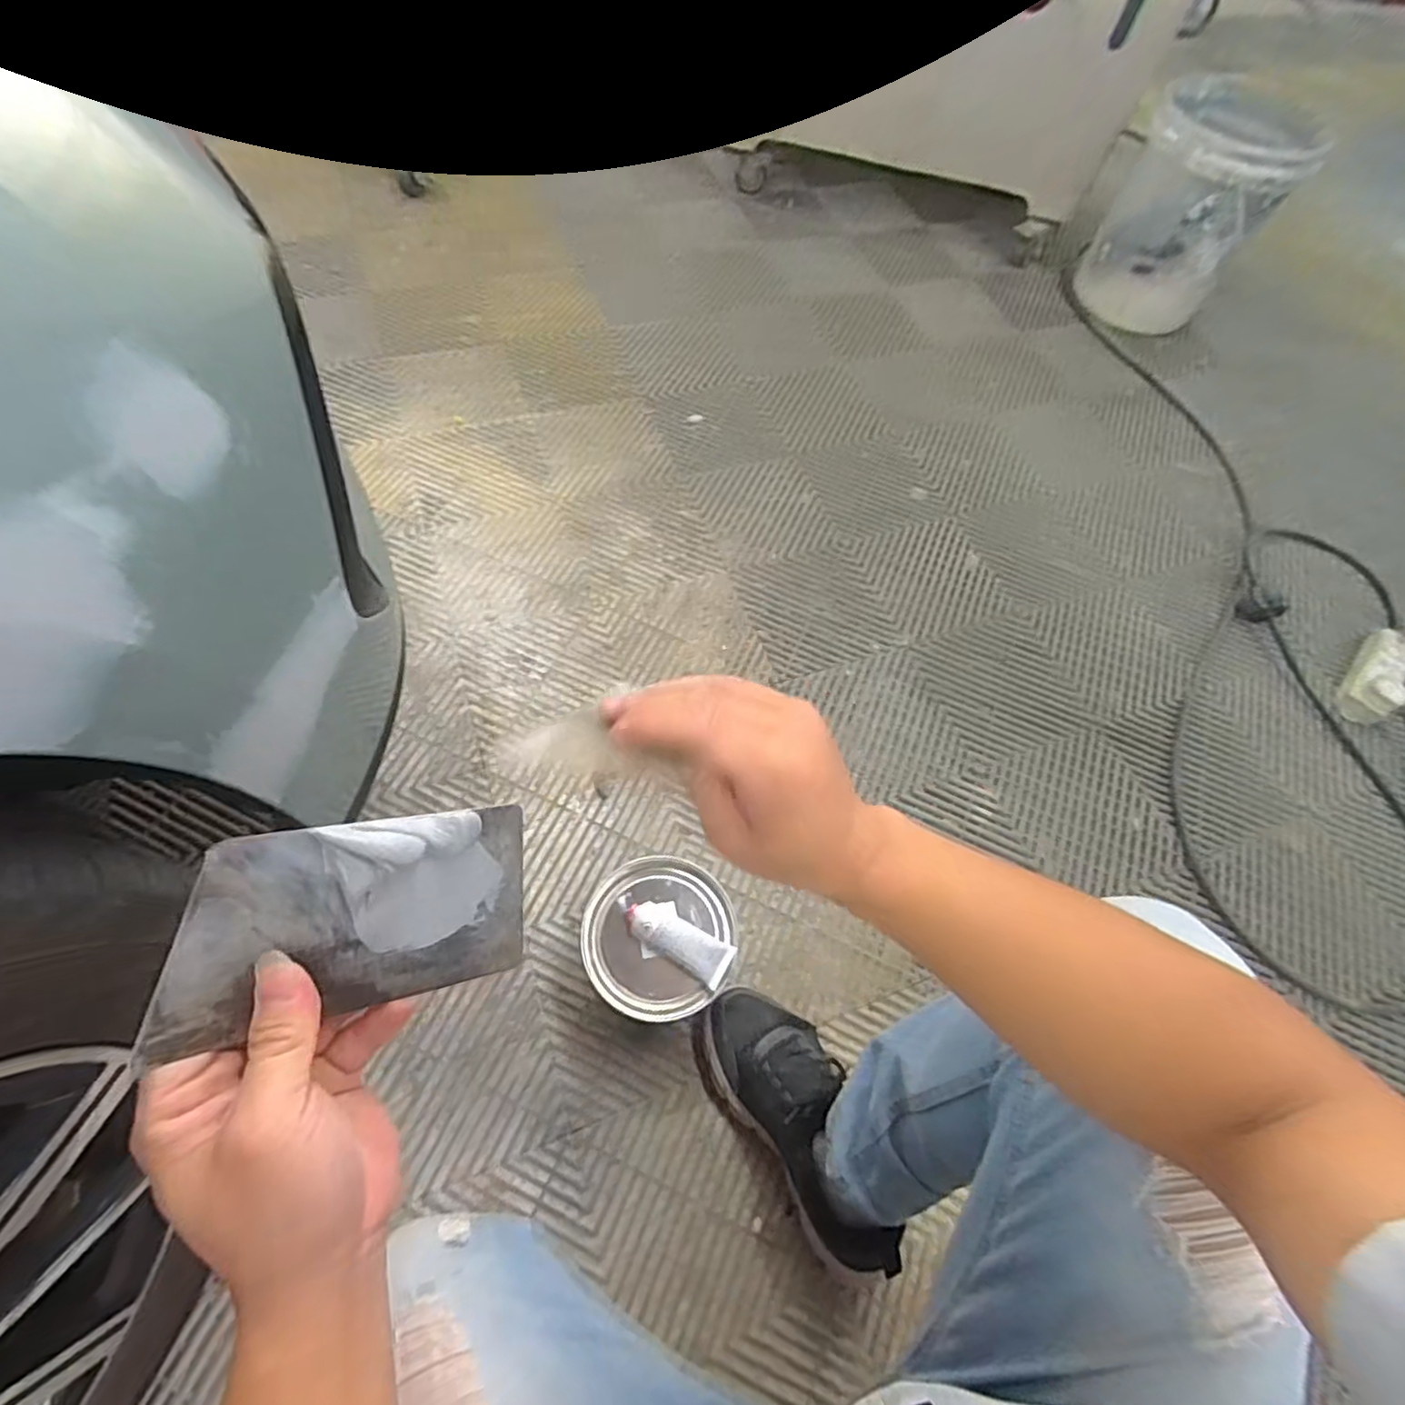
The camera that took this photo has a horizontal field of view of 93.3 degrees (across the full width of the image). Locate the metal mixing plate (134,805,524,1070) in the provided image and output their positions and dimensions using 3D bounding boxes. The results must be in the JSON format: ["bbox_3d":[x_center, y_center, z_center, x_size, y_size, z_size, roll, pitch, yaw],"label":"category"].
[{"bbox_3d":[-0.131,0.084,0.258,0.127,0.010,0.073,-2,93,-36],"label":"metal mixing plate"}]

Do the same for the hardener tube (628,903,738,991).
[{"bbox_3d":[-0.024,0.236,0.658,0.112,0.025,0.041,26,62,8],"label":"hardener tube"}]

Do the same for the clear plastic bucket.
[{"bbox_3d":[0.888,-0.899,1.236,0.255,0.350,0.262,1,64,-3],"label":"clear plastic bucket"}]

